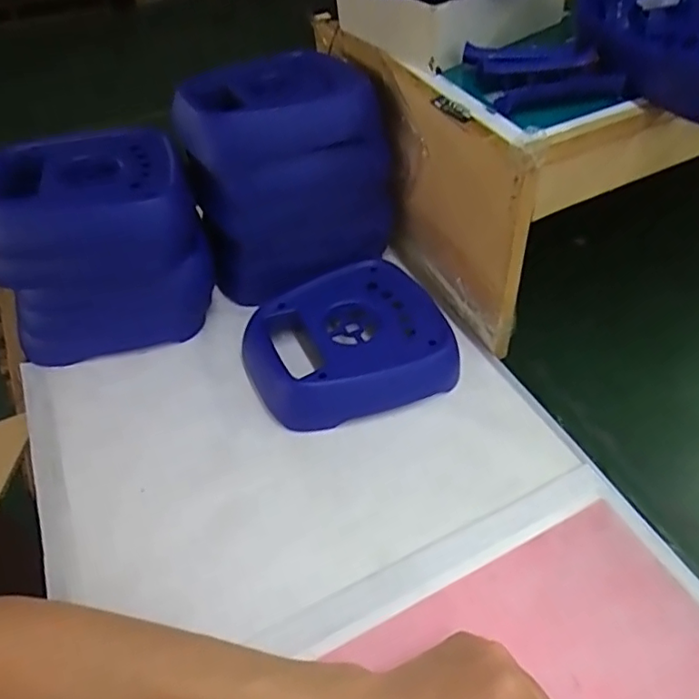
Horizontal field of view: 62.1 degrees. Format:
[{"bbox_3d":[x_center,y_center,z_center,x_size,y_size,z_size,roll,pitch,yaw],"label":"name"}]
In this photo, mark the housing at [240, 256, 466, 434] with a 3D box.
[{"bbox_3d":[-0.002,-0.005,0.522,0.173,0.043,0.147,-21,49,-14],"label":"housing"}]

